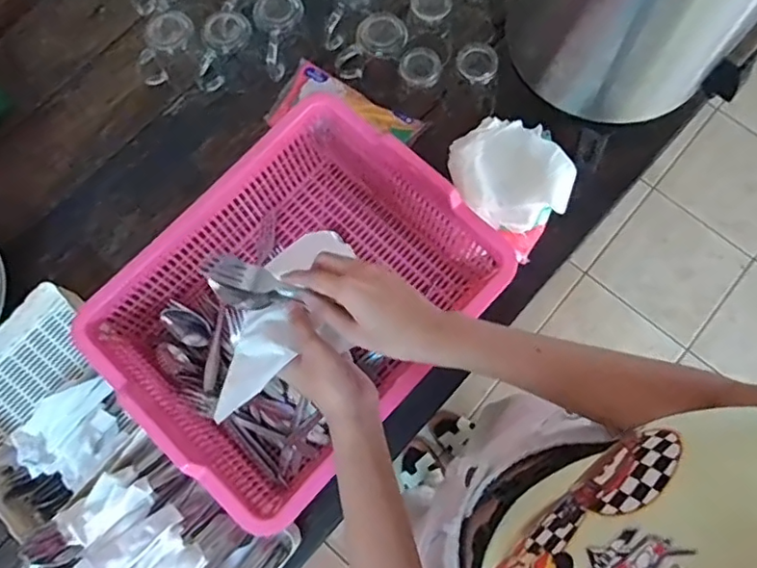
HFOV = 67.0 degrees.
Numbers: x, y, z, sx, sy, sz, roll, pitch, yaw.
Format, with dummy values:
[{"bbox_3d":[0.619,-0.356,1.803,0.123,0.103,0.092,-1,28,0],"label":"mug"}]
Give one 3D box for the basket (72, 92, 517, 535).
[{"bbox_3d":[-0.100,0.008,0.642,0.337,0.119,0.382,42,81,11],"label":"basket"}]

